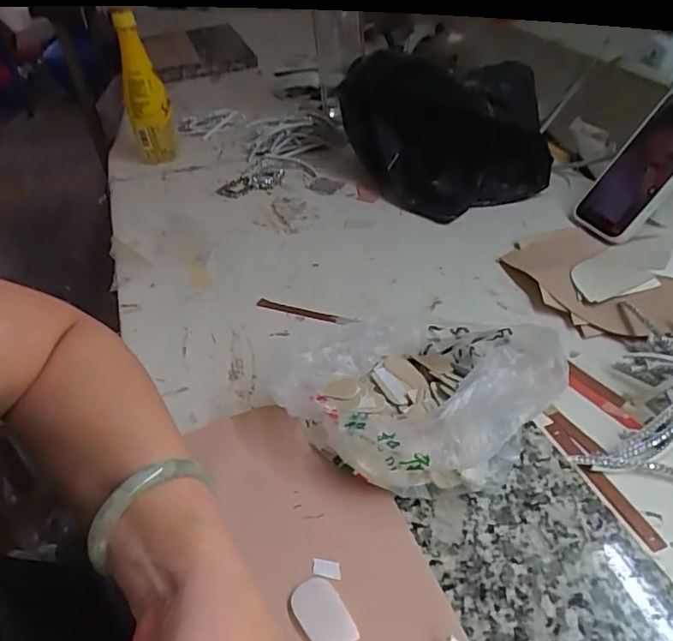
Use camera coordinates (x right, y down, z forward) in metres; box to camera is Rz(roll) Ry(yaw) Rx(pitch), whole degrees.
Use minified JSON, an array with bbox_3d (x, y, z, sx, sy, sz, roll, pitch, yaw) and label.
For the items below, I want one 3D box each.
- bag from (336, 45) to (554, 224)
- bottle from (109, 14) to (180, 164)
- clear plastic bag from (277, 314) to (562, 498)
[{"bbox_3d":[0.145,-0.240,0.711,0.264,0.124,0.199,-3,39,2],"label":"bag"},{"bbox_3d":[-0.272,-0.316,0.783,0.061,0.205,0.052,-16,41,-13],"label":"bottle"},{"bbox_3d":[0.052,0.048,0.392,0.179,0.068,0.138,22,46,29],"label":"clear plastic bag"}]

